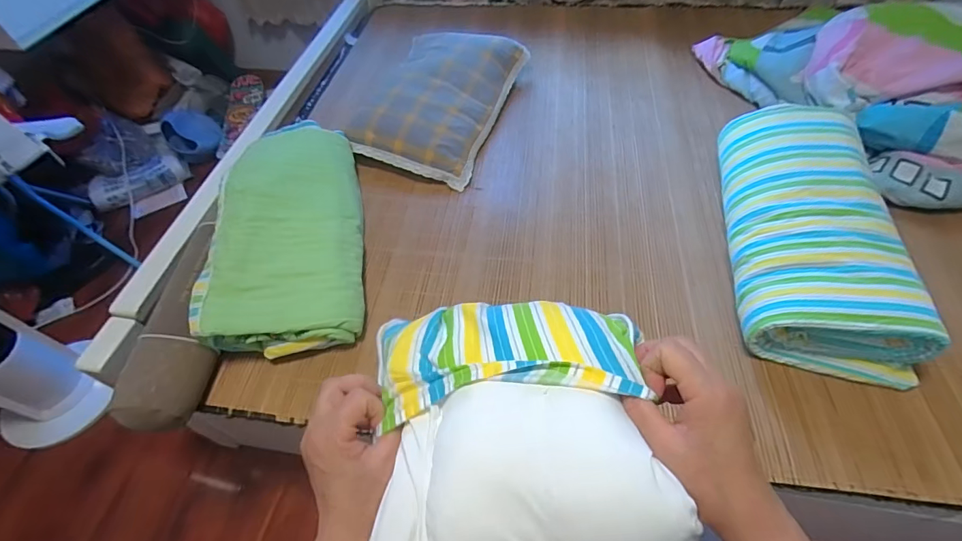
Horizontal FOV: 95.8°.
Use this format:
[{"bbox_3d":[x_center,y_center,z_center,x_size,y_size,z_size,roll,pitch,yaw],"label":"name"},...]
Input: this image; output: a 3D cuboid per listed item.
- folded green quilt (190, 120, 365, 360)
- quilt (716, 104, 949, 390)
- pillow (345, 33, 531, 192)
[{"bbox_3d":[-0.360,-0.097,0.835,0.250,0.131,0.491,-6,54,-1],"label":"folded green quilt"},{"bbox_3d":[0.595,-0.088,0.805,0.241,0.159,0.524,8,55,9],"label":"quilt"},{"bbox_3d":[-0.134,-0.455,1.141,0.373,0.096,0.512,15,57,14],"label":"pillow"}]

